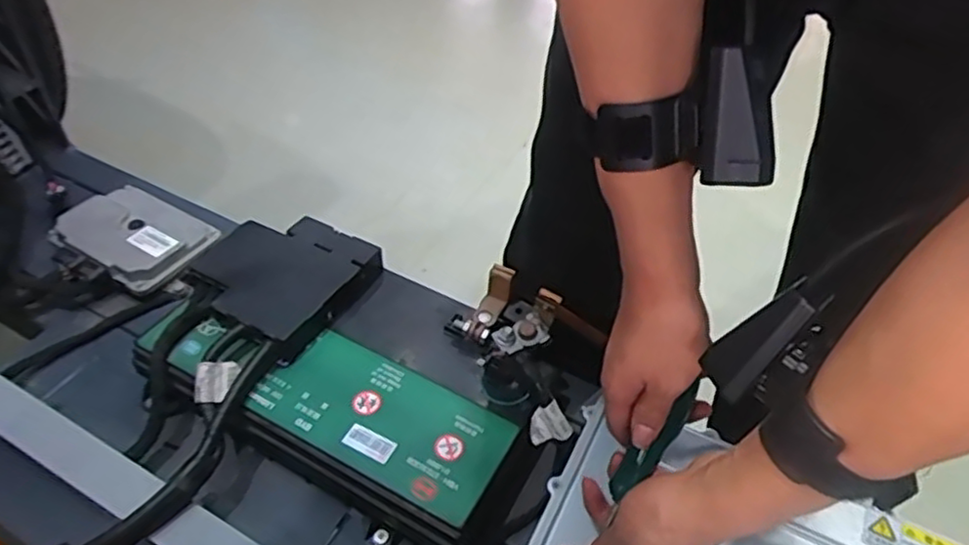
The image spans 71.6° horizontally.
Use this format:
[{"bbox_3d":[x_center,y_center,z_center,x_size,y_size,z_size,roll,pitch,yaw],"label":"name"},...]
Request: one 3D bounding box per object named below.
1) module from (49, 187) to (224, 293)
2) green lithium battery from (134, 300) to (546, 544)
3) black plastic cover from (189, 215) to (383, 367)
[{"bbox_3d":[-0.397,-0.045,0.763,0.155,0.026,0.110,22,49,18],"label":"module"},{"bbox_3d":[-0.144,0.124,0.605,0.361,0.066,0.127,20,48,16],"label":"green lithium battery"},{"bbox_3d":[-0.200,0.002,0.662,0.144,0.035,0.141,25,50,20],"label":"black plastic cover"}]

